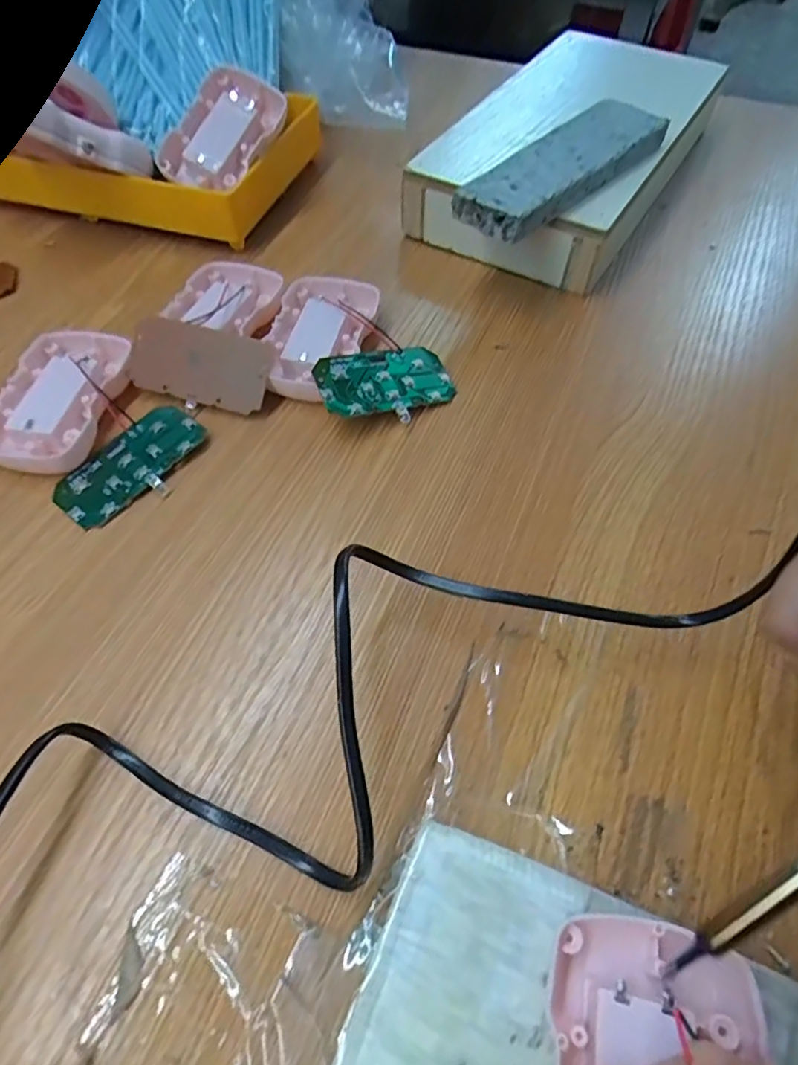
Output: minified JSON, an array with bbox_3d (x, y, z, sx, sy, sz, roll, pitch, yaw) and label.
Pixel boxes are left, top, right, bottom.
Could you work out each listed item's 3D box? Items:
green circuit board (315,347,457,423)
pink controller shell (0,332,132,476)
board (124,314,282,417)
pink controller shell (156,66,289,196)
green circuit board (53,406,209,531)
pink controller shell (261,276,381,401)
[{"bbox_3d":[-0.006,-0.078,0.308,0.073,0.004,0.043,-15,68,-23],"label":"green circuit board"},{"bbox_3d":[-0.174,-0.068,0.305,0.056,0.016,0.087,7,56,4],"label":"pink controller shell"},{"bbox_3d":[-0.104,-0.088,0.307,0.072,0.004,0.038,15,99,3],"label":"board"},{"bbox_3d":[-0.112,-0.255,0.380,0.055,0.016,0.081,27,84,0],"label":"pink controller shell"},{"bbox_3d":[-0.129,-0.033,0.287,0.042,0.006,0.073,33,62,20],"label":"green circuit board"},{"bbox_3d":[-0.046,-0.109,0.332,0.053,0.020,0.090,11,56,7],"label":"pink controller shell"}]

